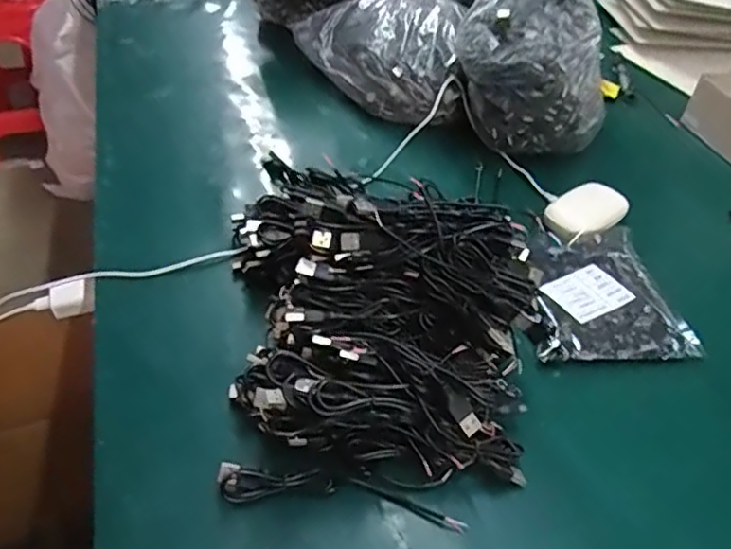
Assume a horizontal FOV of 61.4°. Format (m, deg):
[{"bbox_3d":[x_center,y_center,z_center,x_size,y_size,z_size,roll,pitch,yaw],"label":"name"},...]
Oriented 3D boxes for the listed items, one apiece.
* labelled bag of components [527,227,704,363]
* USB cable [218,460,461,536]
[{"bbox_3d":[0.203,0.012,0.553,0.133,0.023,0.154,-2,43,-4],"label":"labelled bag of components"},{"bbox_3d":[-0.016,0.142,0.403,0.159,0.019,0.026,5,43,4],"label":"USB cable"}]

